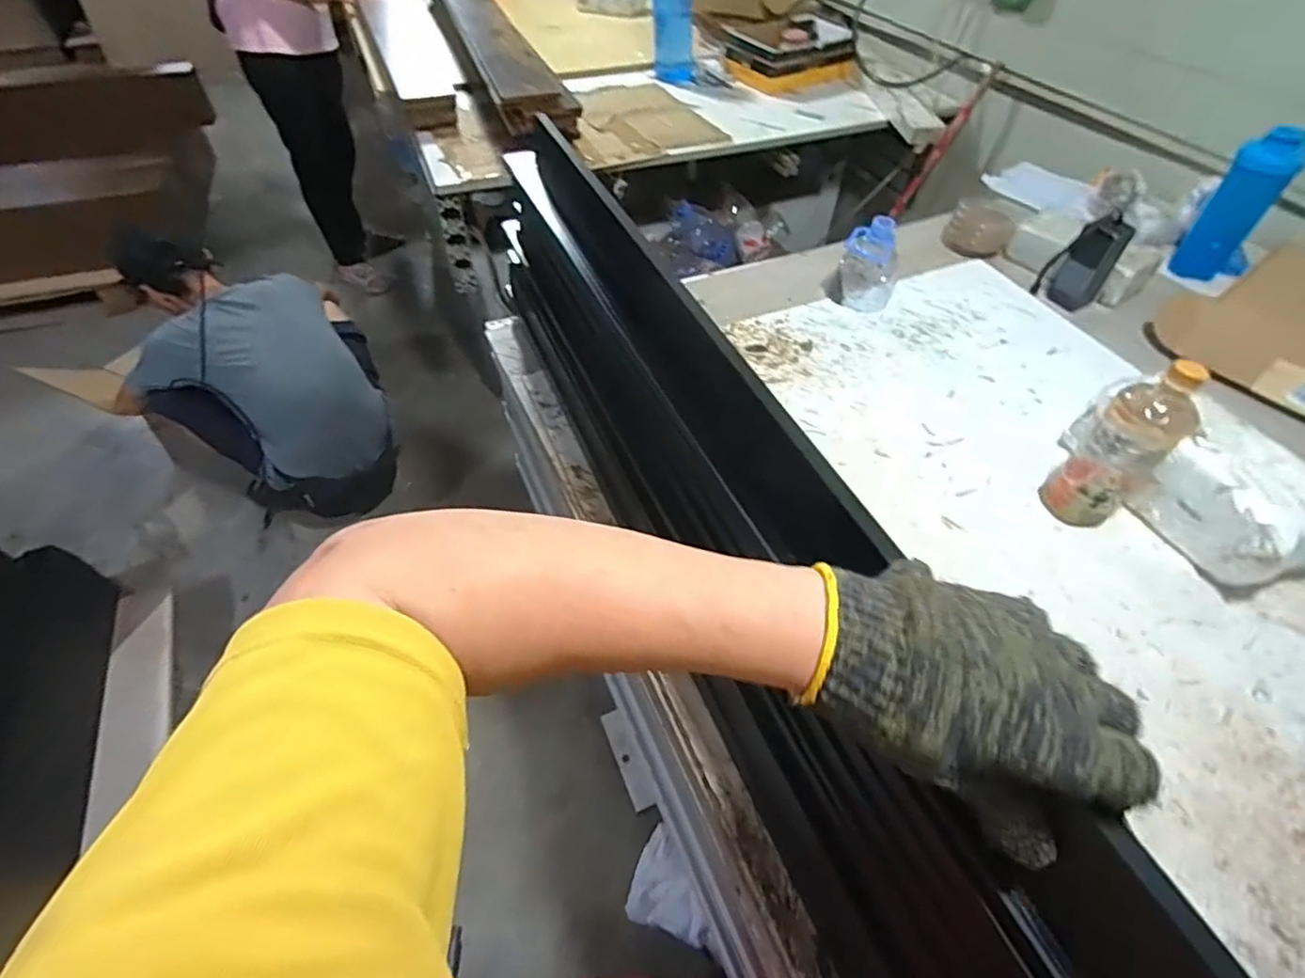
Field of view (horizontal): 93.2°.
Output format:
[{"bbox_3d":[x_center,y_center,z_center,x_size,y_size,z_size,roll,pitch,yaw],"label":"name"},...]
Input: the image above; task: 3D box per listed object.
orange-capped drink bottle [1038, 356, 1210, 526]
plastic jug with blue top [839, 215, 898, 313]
[{"bbox_3d":[0.495,-0.040,0.653,0.063,0.198,0.075,-33,58,-25],"label":"orange-capped drink bottle"},{"bbox_3d":[0.339,-0.351,0.958,0.086,0.124,0.078,20,53,15],"label":"plastic jug with blue top"}]

